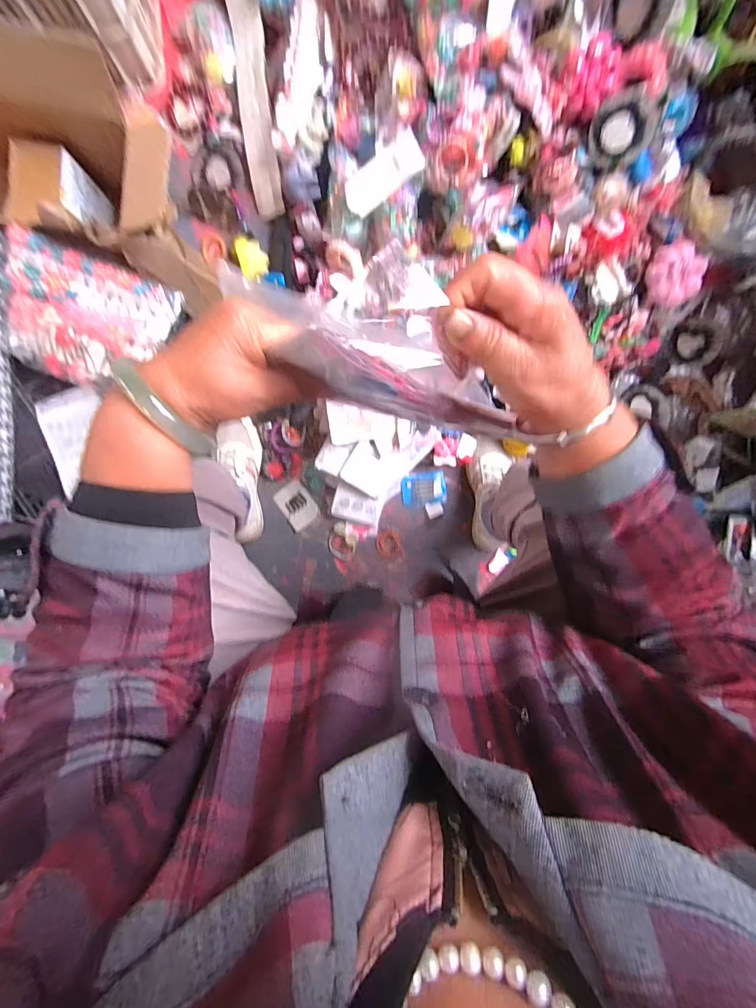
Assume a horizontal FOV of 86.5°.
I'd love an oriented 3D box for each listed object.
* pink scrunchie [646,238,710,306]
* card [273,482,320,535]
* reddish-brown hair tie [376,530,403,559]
[{"bbox_3d":[0.517,-0.400,0.702,0.081,0.039,0.099,-42,96,1],"label":"pink scrunchie"},{"bbox_3d":[-0.160,0.003,0.796,0.067,0.004,0.083,-38,96,1],"label":"card"},{"bbox_3d":[0.023,0.082,0.807,0.050,0.004,0.056,-7,96,-2],"label":"reddish-brown hair tie"}]

